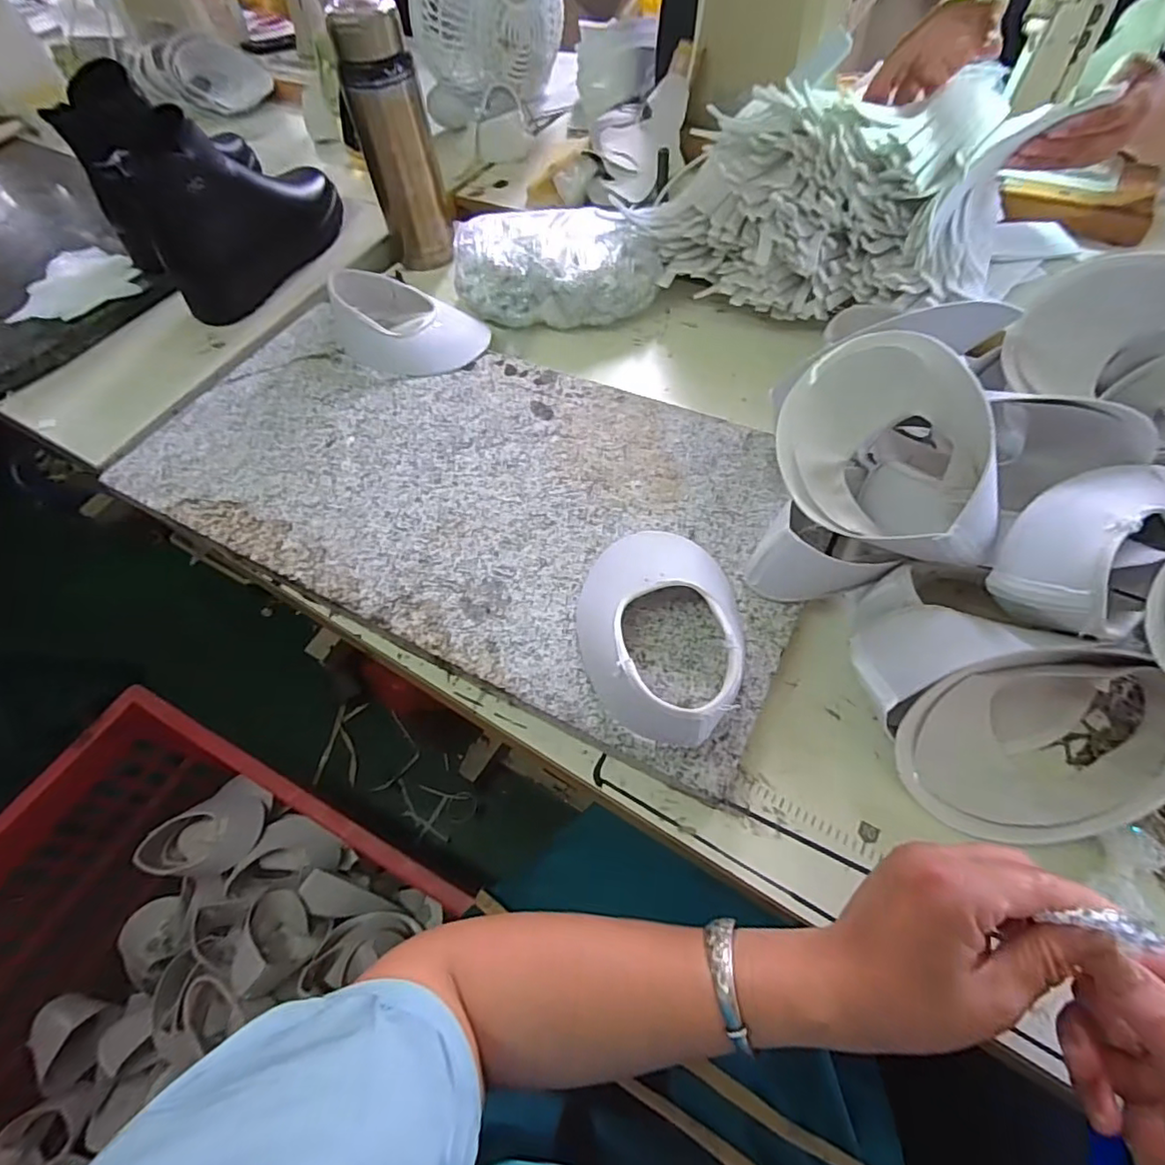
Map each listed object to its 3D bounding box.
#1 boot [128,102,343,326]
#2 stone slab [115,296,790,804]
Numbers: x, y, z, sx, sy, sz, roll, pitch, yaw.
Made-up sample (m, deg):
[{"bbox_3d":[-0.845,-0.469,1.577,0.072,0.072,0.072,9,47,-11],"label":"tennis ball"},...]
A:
[{"bbox_3d":[-0.383,-0.430,0.662,0.072,0.181,0.225,20,61,16],"label":"boot"},{"bbox_3d":[-0.108,-0.091,0.507,0.597,0.025,0.294,25,63,18],"label":"stone slab"}]

